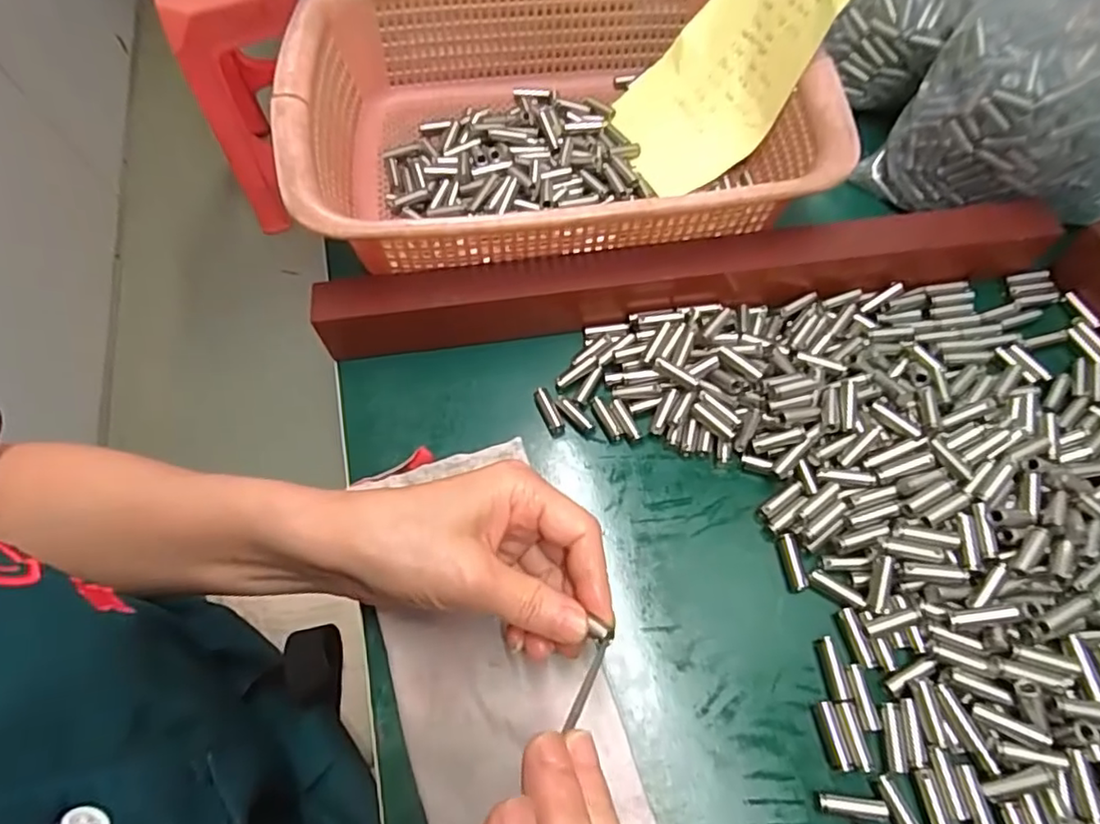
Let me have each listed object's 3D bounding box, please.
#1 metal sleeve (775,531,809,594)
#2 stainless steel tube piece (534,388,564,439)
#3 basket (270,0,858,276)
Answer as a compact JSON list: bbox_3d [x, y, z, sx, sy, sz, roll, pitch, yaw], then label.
[{"bbox_3d":[0.111,0.069,0.280,0.009,0.007,0.025,-10,63,-1],"label":"metal sleeve"},{"bbox_3d":[0.000,0.001,0.321,0.008,0.004,0.027,-22,78,-8],"label":"stainless steel tube piece"},{"bbox_3d":[0.002,-0.178,0.367,0.282,0.085,0.223,-10,63,-1],"label":"basket"}]

